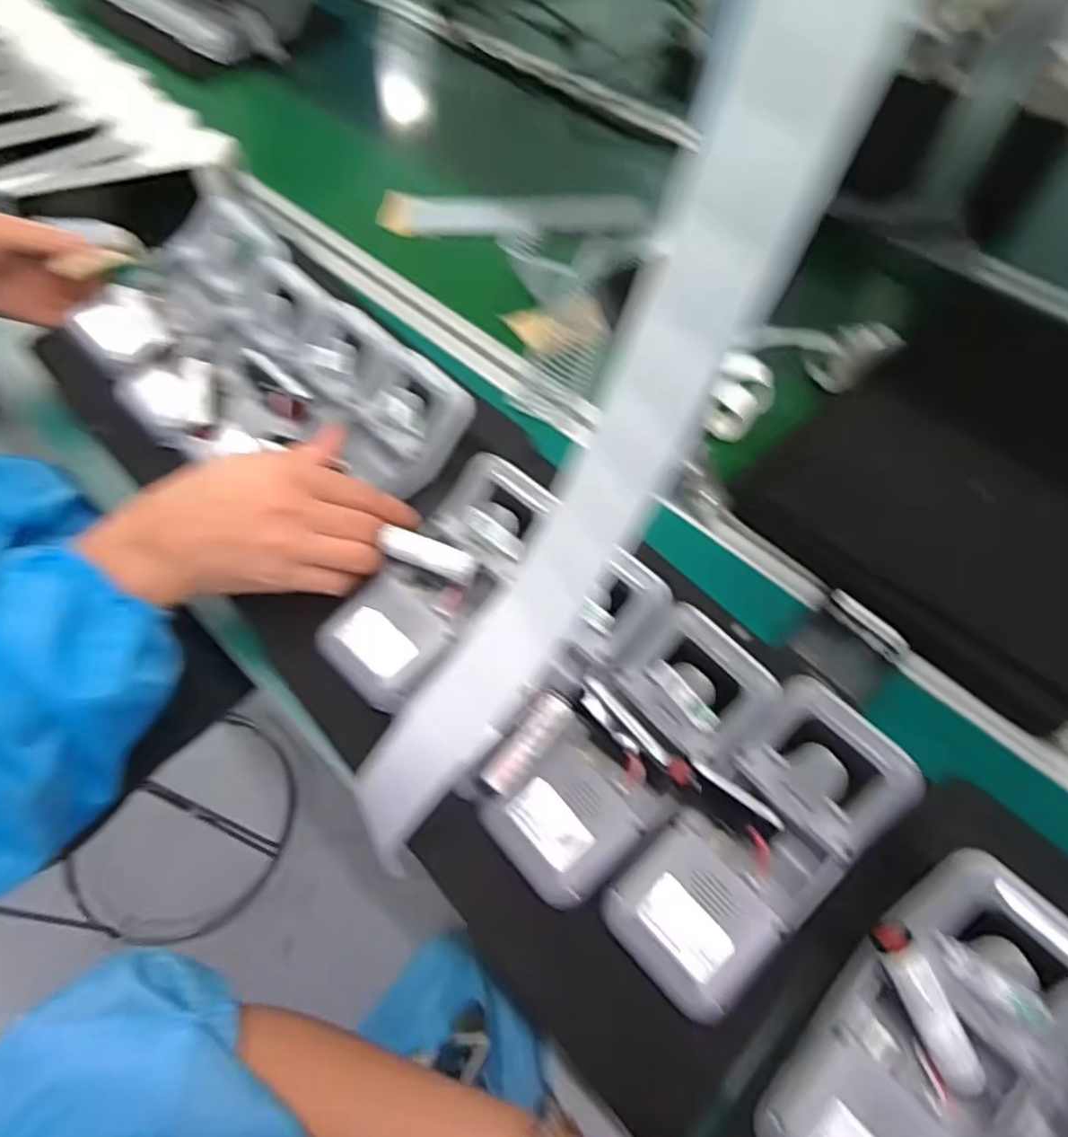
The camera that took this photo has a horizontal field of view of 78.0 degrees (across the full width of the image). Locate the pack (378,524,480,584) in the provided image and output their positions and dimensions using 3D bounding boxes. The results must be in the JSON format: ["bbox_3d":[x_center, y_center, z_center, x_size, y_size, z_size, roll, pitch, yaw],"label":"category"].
[{"bbox_3d":[-0.065,-0.008,0.421,0.061,0.013,0.015,19,60,11],"label":"pack"}]

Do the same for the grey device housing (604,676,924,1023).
[{"bbox_3d":[0.118,0.144,0.347,0.168,0.026,0.077,-43,67,-9],"label":"grey device housing"}]

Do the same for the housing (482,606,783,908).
[{"bbox_3d":[0.055,0.103,0.366,0.172,0.027,0.071,-43,67,-9],"label":"housing"}]

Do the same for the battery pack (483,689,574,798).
[{"bbox_3d":[-0.004,0.094,0.364,0.020,0.015,0.062,36,64,20],"label":"battery pack"}]

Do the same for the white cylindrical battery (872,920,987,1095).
[{"bbox_3d":[0.184,0.202,0.305,0.023,0.015,0.075,-23,82,-14],"label":"white cylindrical battery"}]

